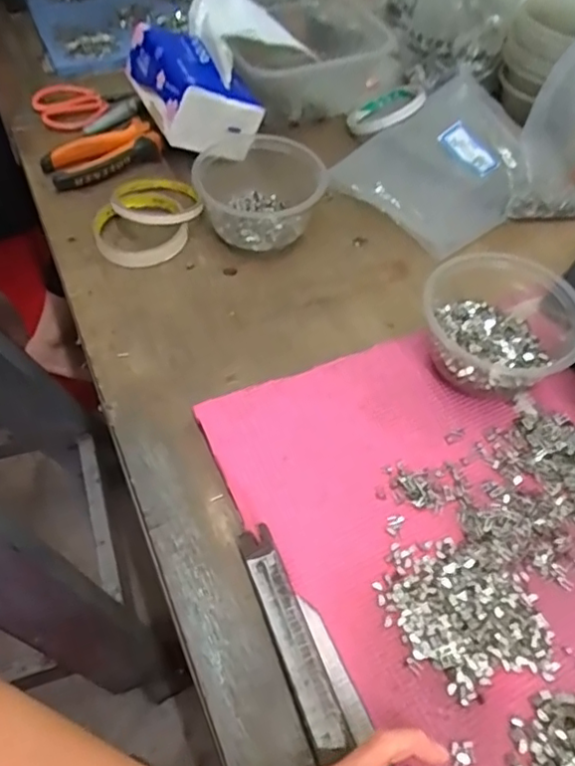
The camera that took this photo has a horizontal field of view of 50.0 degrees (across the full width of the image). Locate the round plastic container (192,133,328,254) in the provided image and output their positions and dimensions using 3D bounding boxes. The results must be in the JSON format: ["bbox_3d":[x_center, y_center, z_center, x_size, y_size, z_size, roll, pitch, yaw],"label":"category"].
[{"bbox_3d":[-0.025,-0.181,0.572,0.113,0.066,0.113,2,53,-2],"label":"round plastic container"}]

